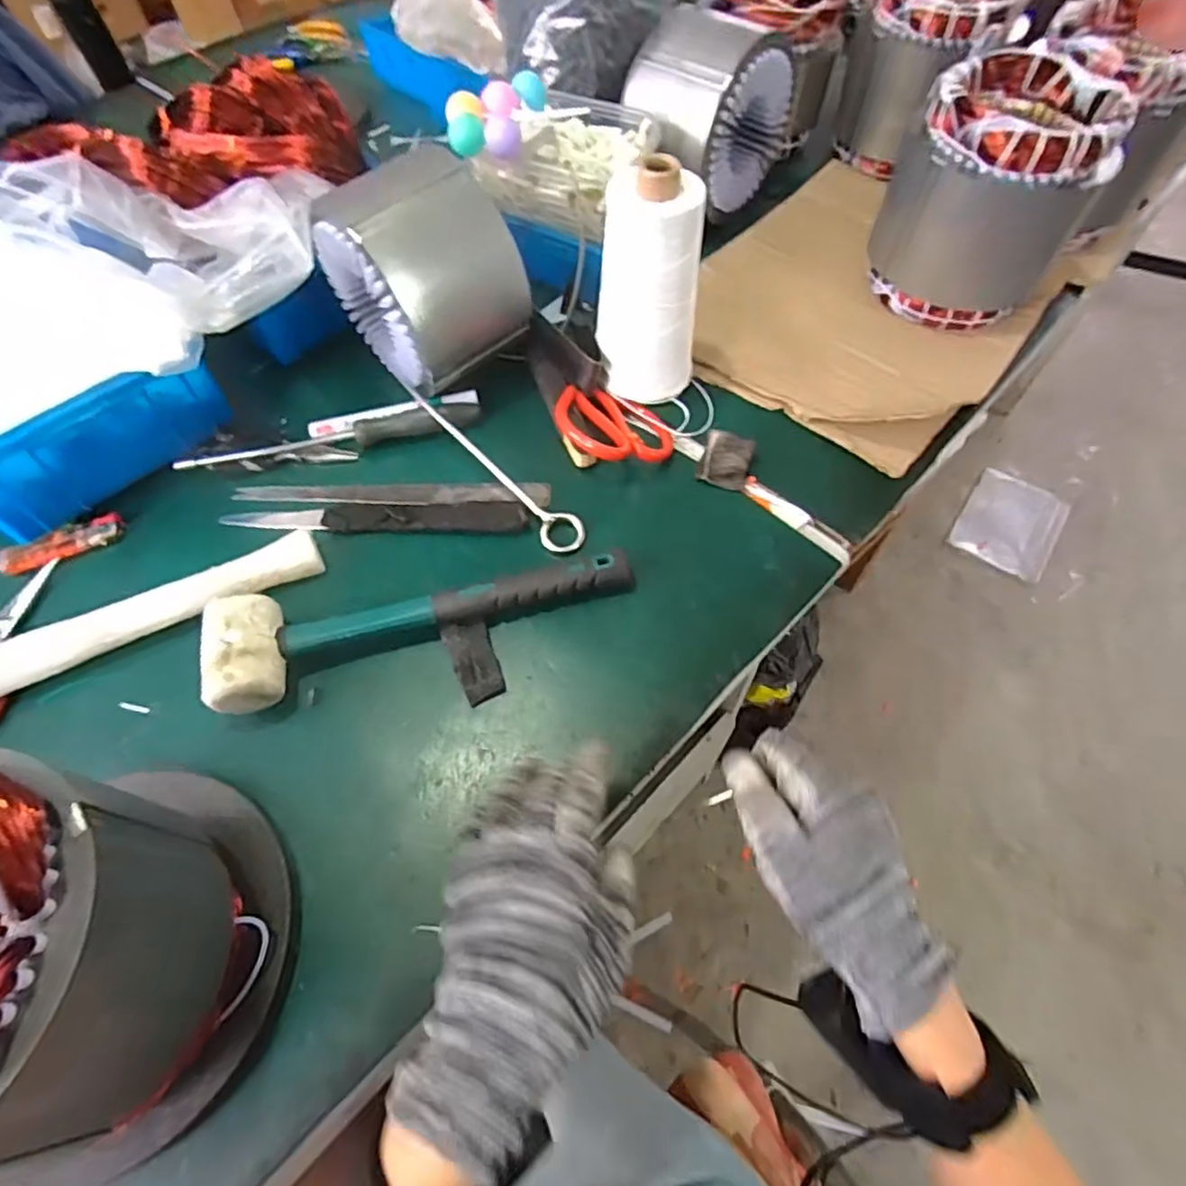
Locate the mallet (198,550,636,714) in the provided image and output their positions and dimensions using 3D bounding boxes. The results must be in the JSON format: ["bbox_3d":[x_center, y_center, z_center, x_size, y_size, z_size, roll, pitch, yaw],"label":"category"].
[{"bbox_3d":[-0.116,0.006,0.440,0.286,0.047,0.077,-19,61,-9],"label":"mallet"}]

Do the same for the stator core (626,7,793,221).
[{"bbox_3d":[0.112,-0.467,0.624,0.110,0.134,0.146,40,69,22],"label":"stator core"}]

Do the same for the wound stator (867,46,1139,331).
[{"bbox_3d":[0.333,-0.336,0.538,0.146,0.147,0.126,35,67,20],"label":"wound stator"}]

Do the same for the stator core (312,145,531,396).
[{"bbox_3d":[-0.135,-0.251,0.521,0.107,0.146,0.129,-36,65,-17],"label":"stator core"}]

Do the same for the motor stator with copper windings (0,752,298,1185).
[{"bbox_3d":[-0.247,0.170,0.281,0.154,0.188,0.152,-1,60,2],"label":"motor stator with copper windings"}]

